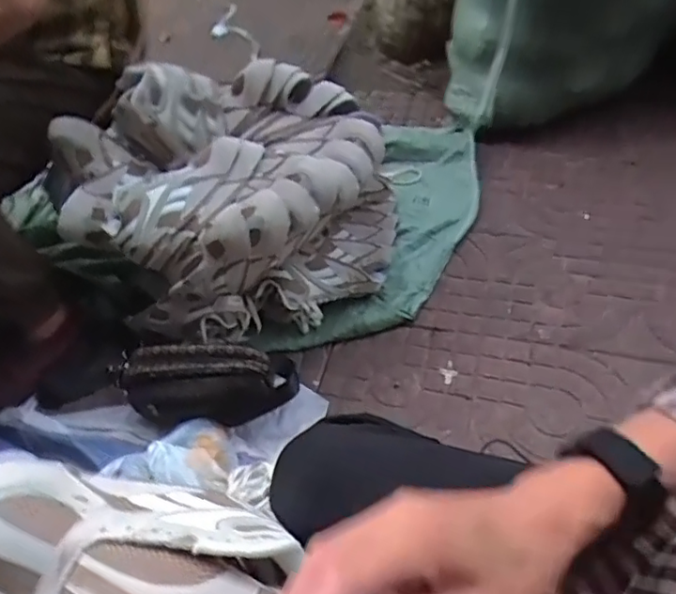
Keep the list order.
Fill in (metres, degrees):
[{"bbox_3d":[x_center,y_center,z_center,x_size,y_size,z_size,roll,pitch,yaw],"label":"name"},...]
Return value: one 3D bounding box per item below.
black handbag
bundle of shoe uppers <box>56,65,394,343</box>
[{"bbox_3d":[-0.201,0.140,0.911,0.271,0.131,0.071,-4,48,3],"label":"black handbag"},{"bbox_3d":[-0.171,-0.151,1.000,0.483,0.355,0.355,8,50,13],"label":"bundle of shoe uppers"}]

